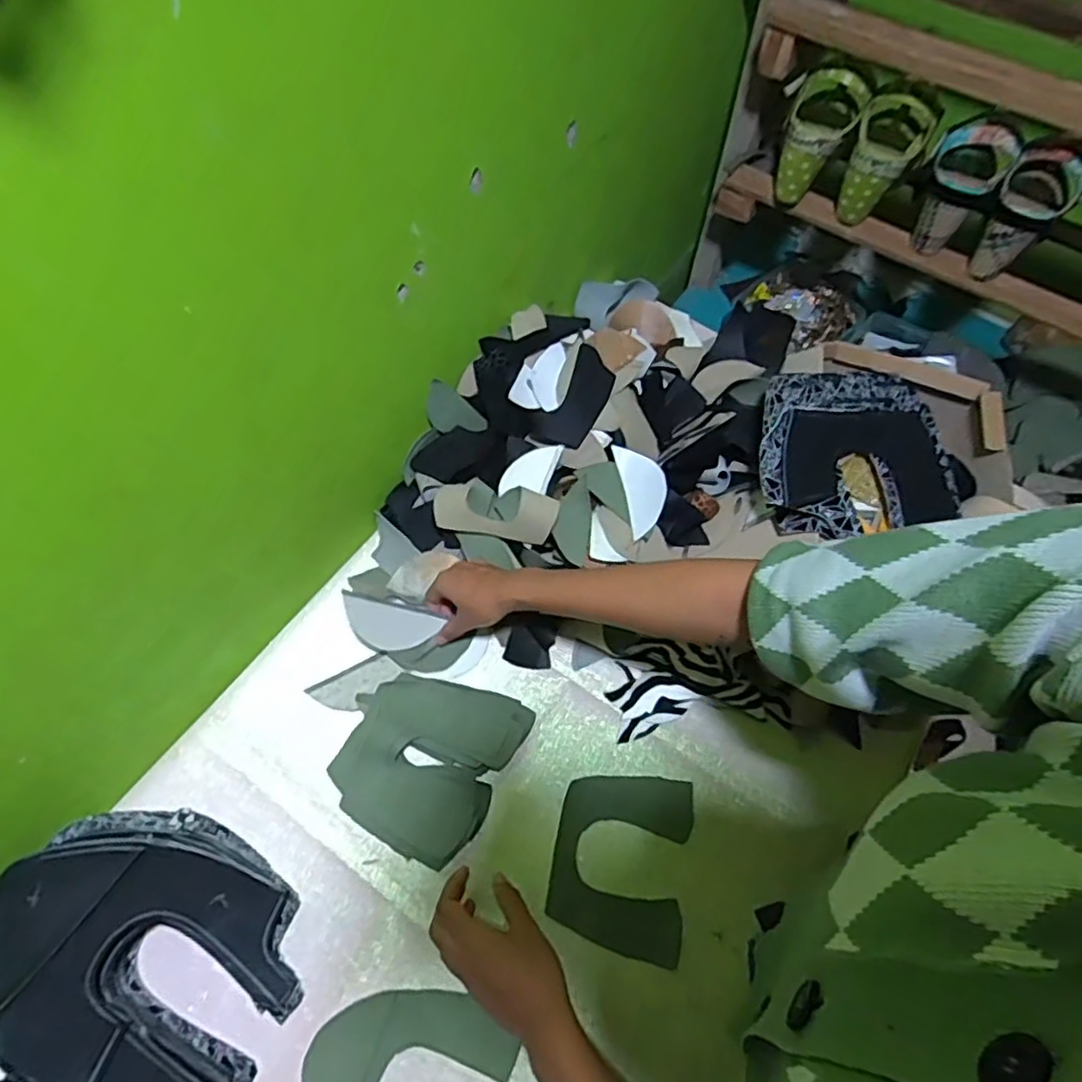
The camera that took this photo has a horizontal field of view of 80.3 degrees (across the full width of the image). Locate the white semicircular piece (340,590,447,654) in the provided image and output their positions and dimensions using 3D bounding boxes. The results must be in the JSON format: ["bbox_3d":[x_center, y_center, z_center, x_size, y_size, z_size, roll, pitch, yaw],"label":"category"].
[{"bbox_3d":[-0.158,0.087,0.656,0.098,0.061,0.009,21,22,-17],"label":"white semicircular piece"}]

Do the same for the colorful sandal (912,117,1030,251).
[{"bbox_3d":[0.482,-0.410,0.745,0.079,0.142,0.068,30,34,13],"label":"colorful sandal"}]

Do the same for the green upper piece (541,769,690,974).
[{"bbox_3d":[0.075,0.294,0.598,0.121,0.005,0.150,12,64,3],"label":"green upper piece"}]

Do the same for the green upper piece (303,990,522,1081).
[{"bbox_3d":[-0.112,0.447,0.518,0.158,0.005,0.144,15,64,6],"label":"green upper piece"}]

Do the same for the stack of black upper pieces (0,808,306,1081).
[{"bbox_3d":[-0.322,0.337,0.513,0.234,0.100,0.201,24,65,10],"label":"stack of black upper pieces"}]

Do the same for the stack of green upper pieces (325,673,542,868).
[{"bbox_3d":[-0.111,0.204,0.617,0.154,0.037,0.169,24,65,10],"label":"stack of green upper pieces"}]

